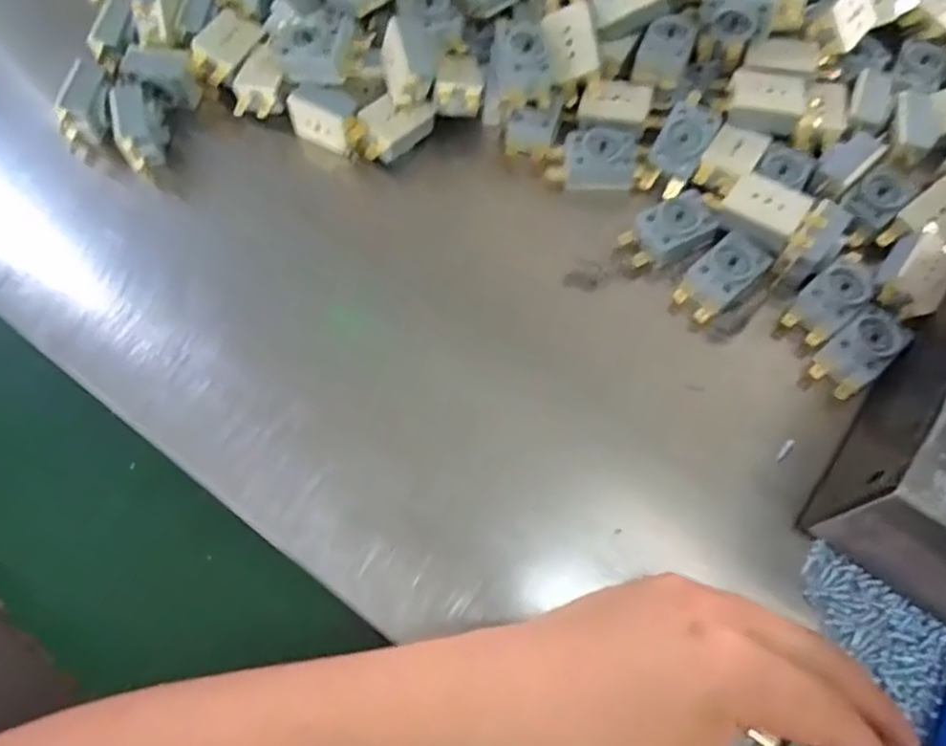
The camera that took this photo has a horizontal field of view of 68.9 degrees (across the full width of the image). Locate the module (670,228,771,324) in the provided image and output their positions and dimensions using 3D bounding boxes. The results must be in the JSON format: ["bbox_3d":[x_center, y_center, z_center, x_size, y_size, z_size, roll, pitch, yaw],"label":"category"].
[{"bbox_3d":[0.127,-0.049,0.355,0.045,0.017,0.026,-40,73,-13],"label":"module"}]

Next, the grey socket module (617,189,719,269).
[{"bbox_3d":[0.103,-0.076,0.366,0.046,0.016,0.025,-26,70,-9],"label":"grey socket module"}]

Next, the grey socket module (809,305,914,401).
[{"bbox_3d":[0.189,-0.010,0.338,0.043,0.015,0.026,-39,72,-13],"label":"grey socket module"}]

